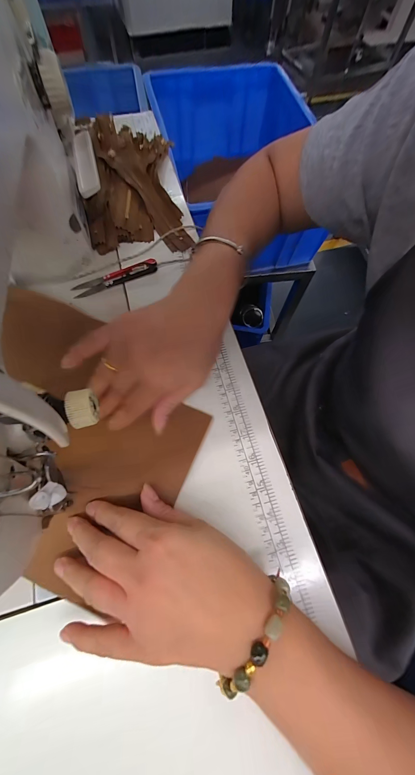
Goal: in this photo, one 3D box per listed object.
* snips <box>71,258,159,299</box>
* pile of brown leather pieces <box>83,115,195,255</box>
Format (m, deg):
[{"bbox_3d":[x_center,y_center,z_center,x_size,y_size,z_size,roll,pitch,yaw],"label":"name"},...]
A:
[{"bbox_3d":[-0.114,-0.136,0.331,0.105,0.008,0.021,-22,70,-11],"label":"snips"},{"bbox_3d":[-0.108,-0.296,0.380,0.133,0.040,0.247,-10,68,-6],"label":"pile of brown leather pieces"}]

